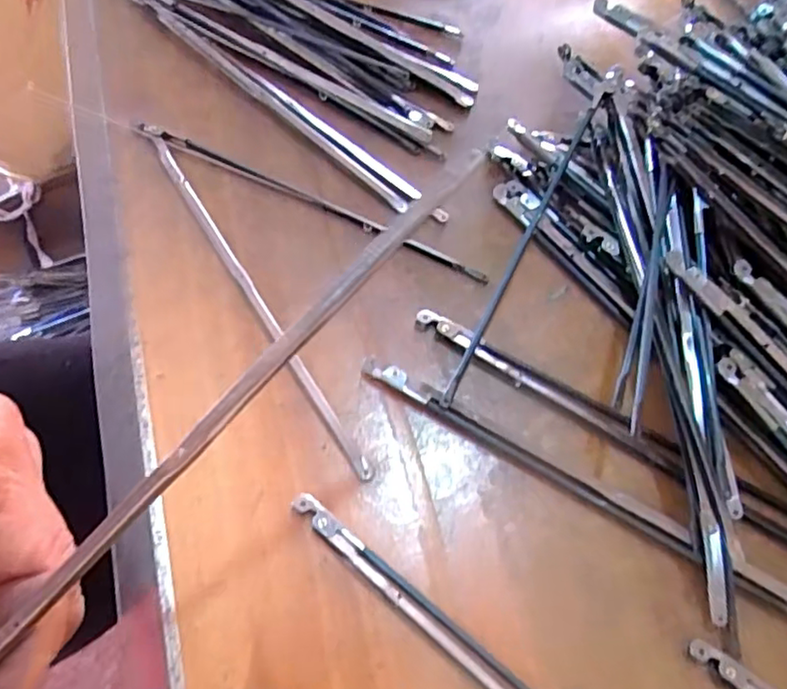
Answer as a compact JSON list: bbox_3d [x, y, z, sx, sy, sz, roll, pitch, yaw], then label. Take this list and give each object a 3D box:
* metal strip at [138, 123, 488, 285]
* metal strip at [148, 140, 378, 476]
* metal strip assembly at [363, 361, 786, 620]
[{"bbox_3d":[-0.036,-0.063,0.270,0.165,0.004,0.008,25,65,10],"label":"metal strip"},{"bbox_3d":[-0.056,-0.021,0.248,0.005,0.006,0.174,-29,68,-16],"label":"metal strip"},{"bbox_3d":[0.073,0.052,0.218,0.186,0.005,0.011,30,66,12],"label":"metal strip assembly"}]

